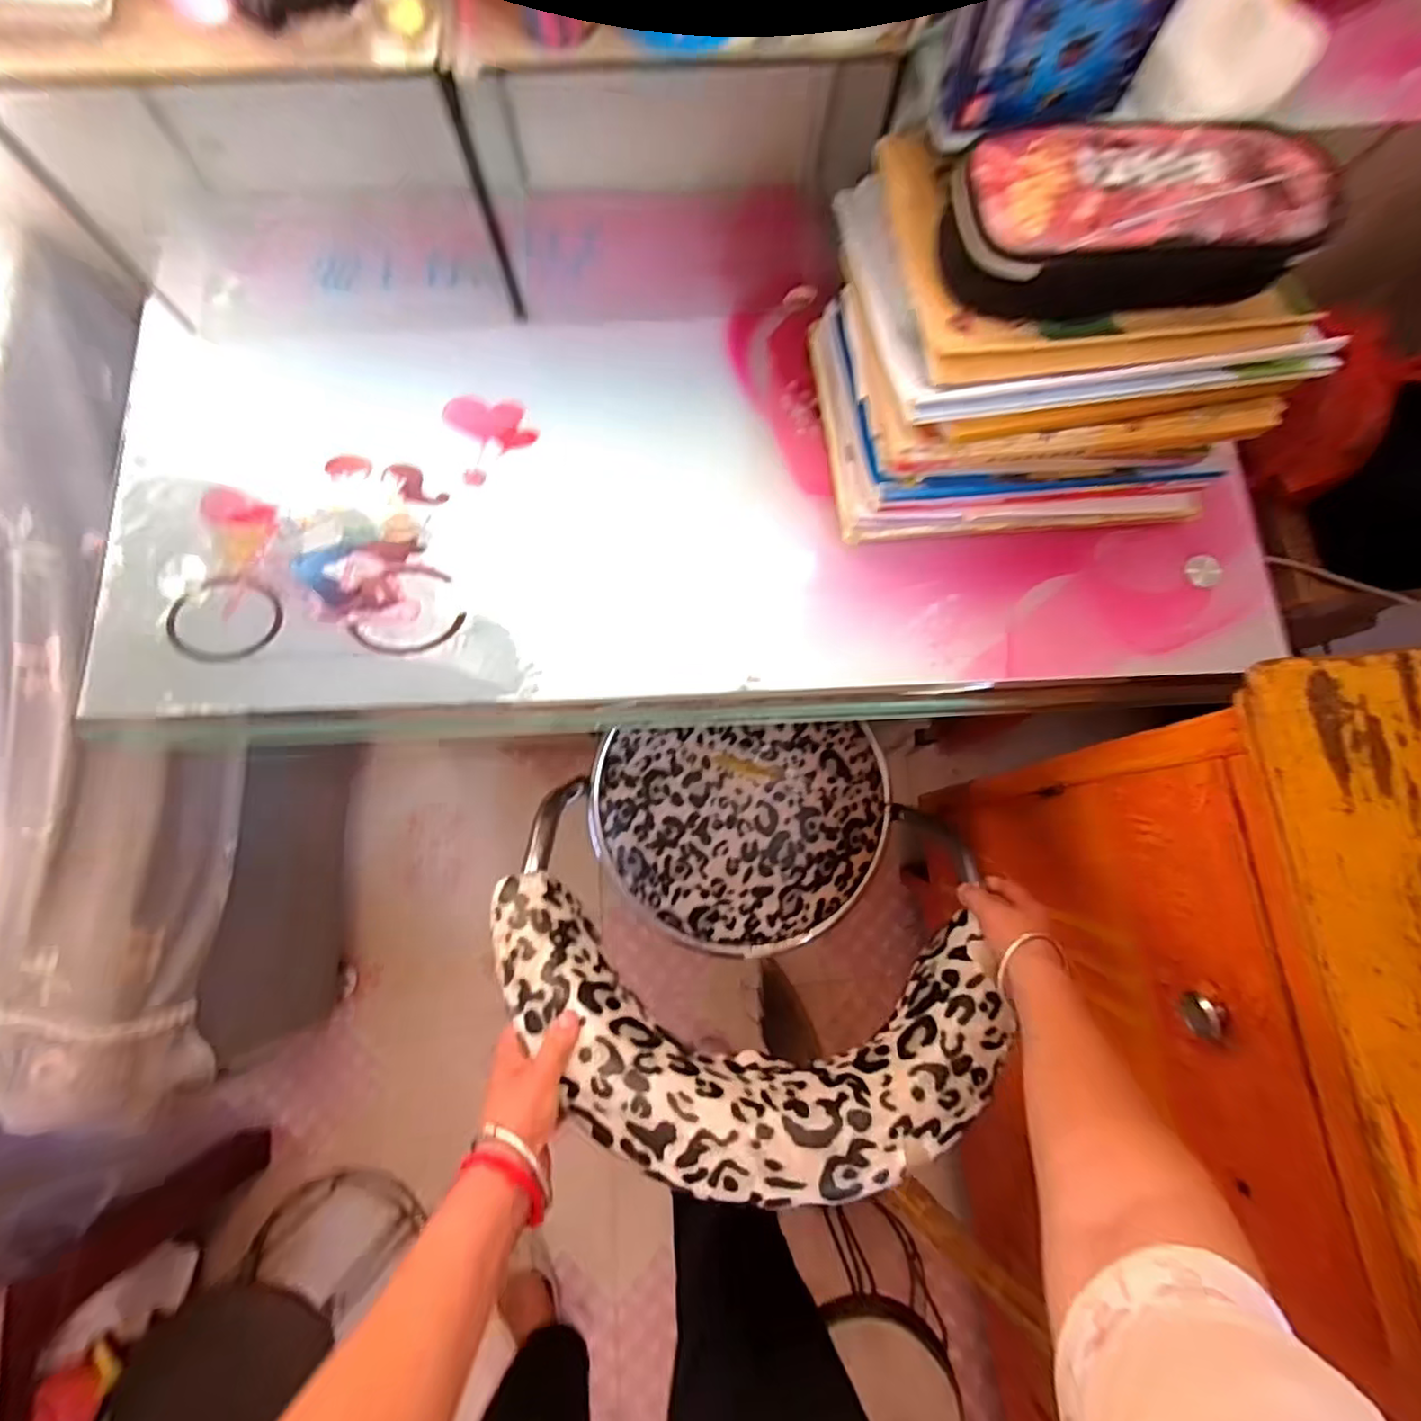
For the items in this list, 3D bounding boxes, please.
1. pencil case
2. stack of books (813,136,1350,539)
[{"bbox_3d":[0.250,-0.306,0.397,0.237,0.053,0.102,-10,78,-3],"label":"pencil case"},{"bbox_3d":[0.258,-0.281,0.509,0.308,0.178,0.222,-5,77,-2],"label":"stack of books"}]

